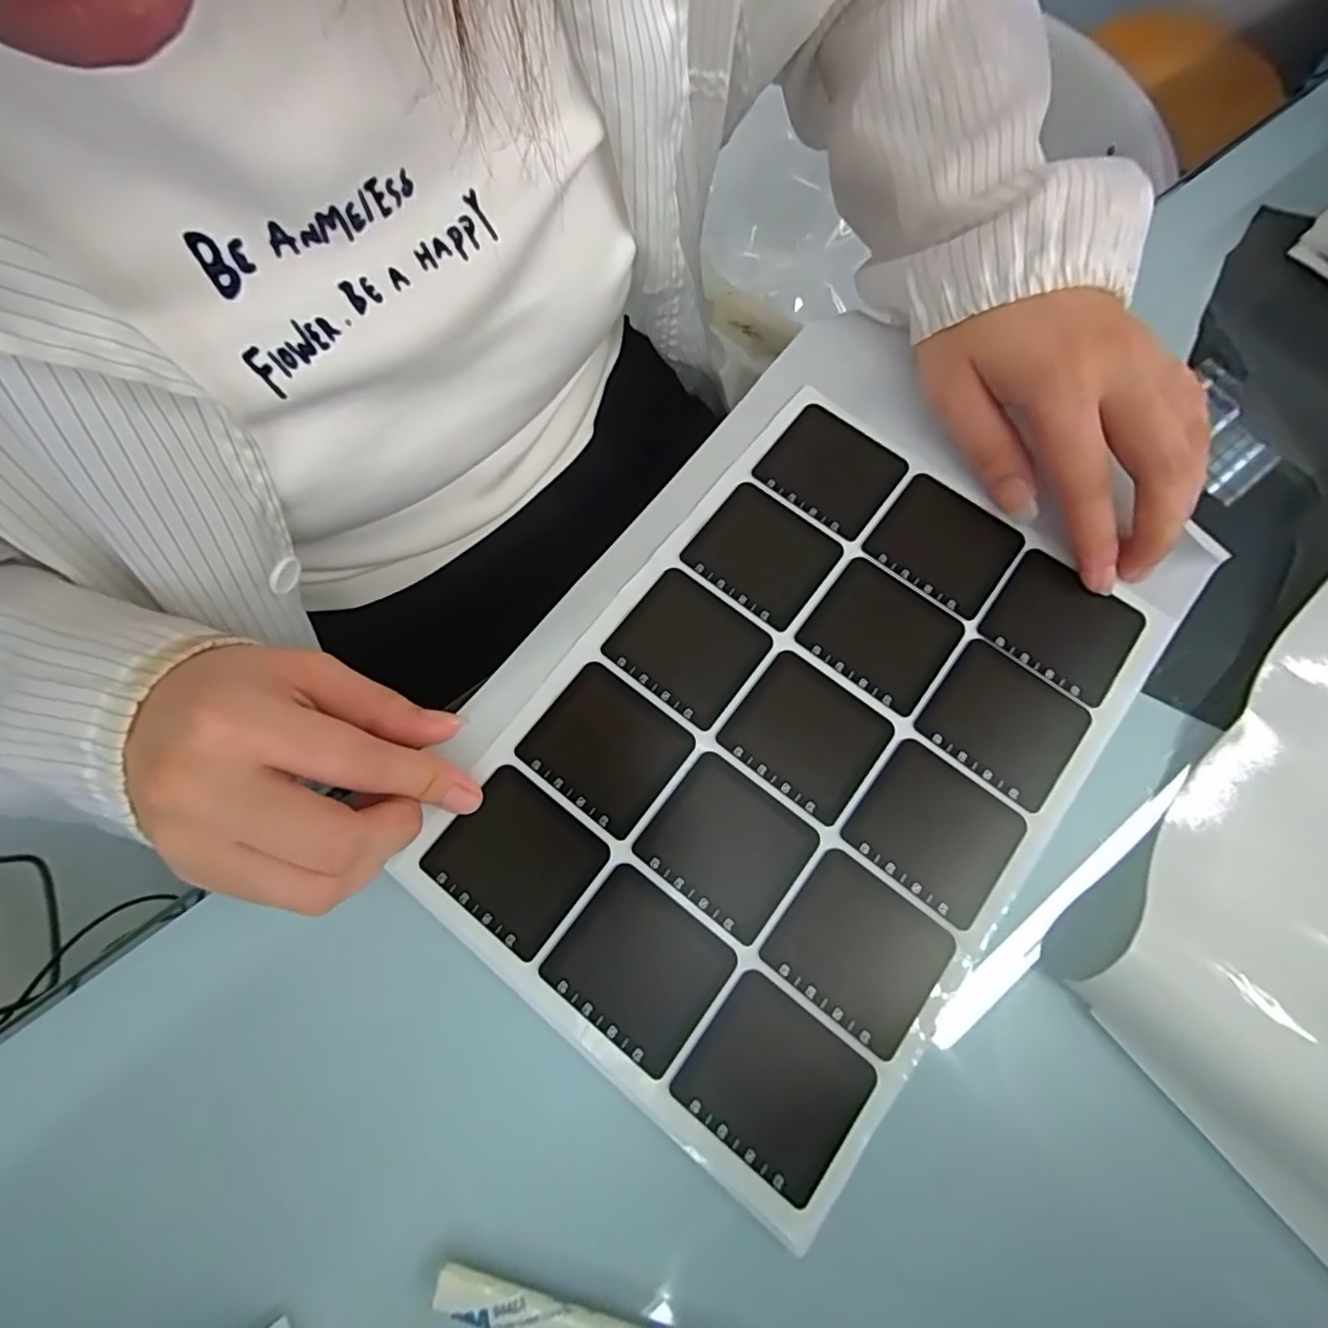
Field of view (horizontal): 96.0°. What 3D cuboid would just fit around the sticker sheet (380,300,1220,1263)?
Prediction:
[{"bbox_3d":[0.056,0.014,0.241,0.203,0.004,0.298,37,78,10],"label":"sticker sheet"}]

